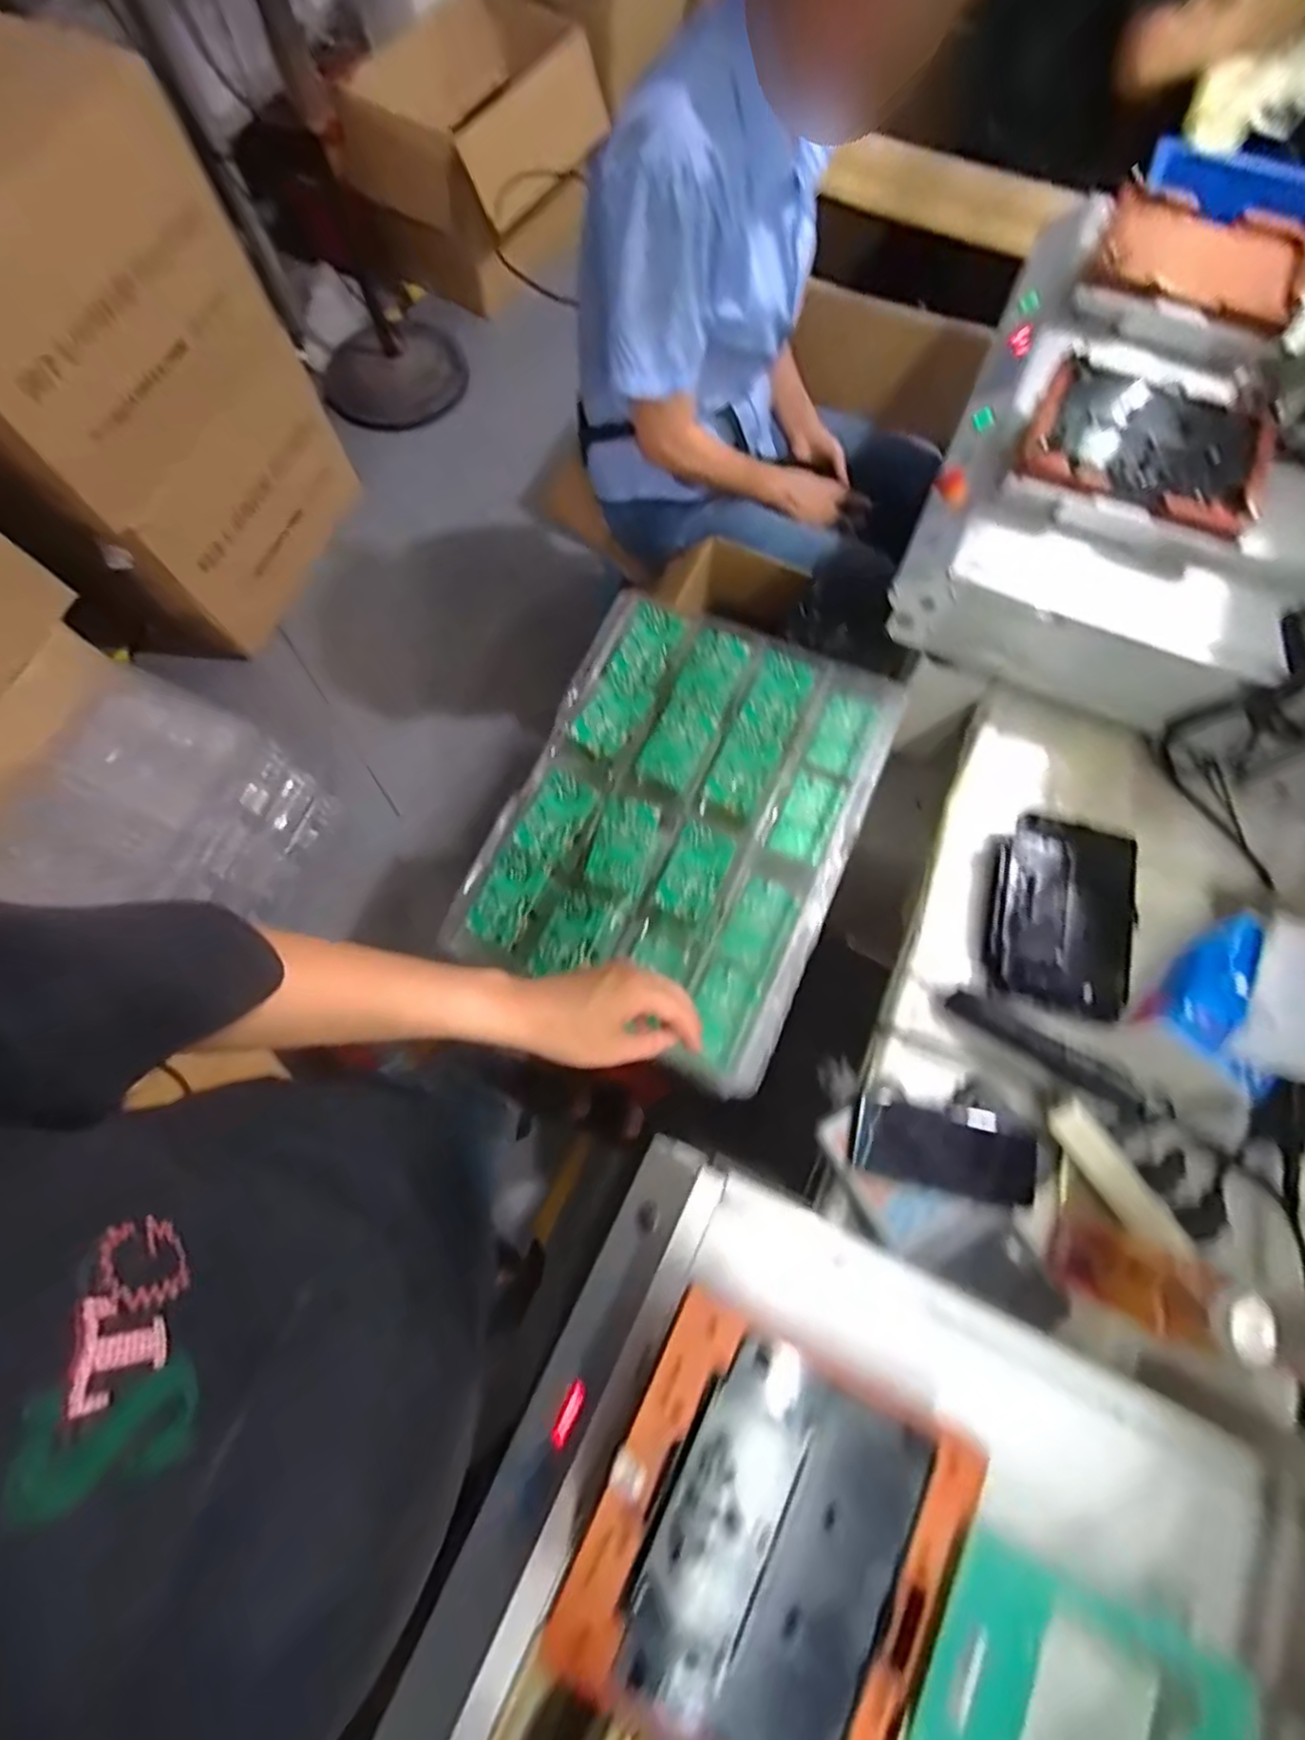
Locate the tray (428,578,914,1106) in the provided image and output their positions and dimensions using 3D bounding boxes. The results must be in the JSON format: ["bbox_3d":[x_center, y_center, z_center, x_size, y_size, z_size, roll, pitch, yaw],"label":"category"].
[{"bbox_3d":[0.037,-0.052,0.747,0.359,0.065,0.470,24,74,7],"label":"tray"}]

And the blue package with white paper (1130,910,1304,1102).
[{"bbox_3d":[0.560,0.121,0.623,0.109,0.068,0.156,43,77,12],"label":"blue package with white paper"}]

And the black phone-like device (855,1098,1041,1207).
[{"bbox_3d":[0.278,0.267,0.634,0.160,0.007,0.068,8,66,11],"label":"black phone-like device"}]

